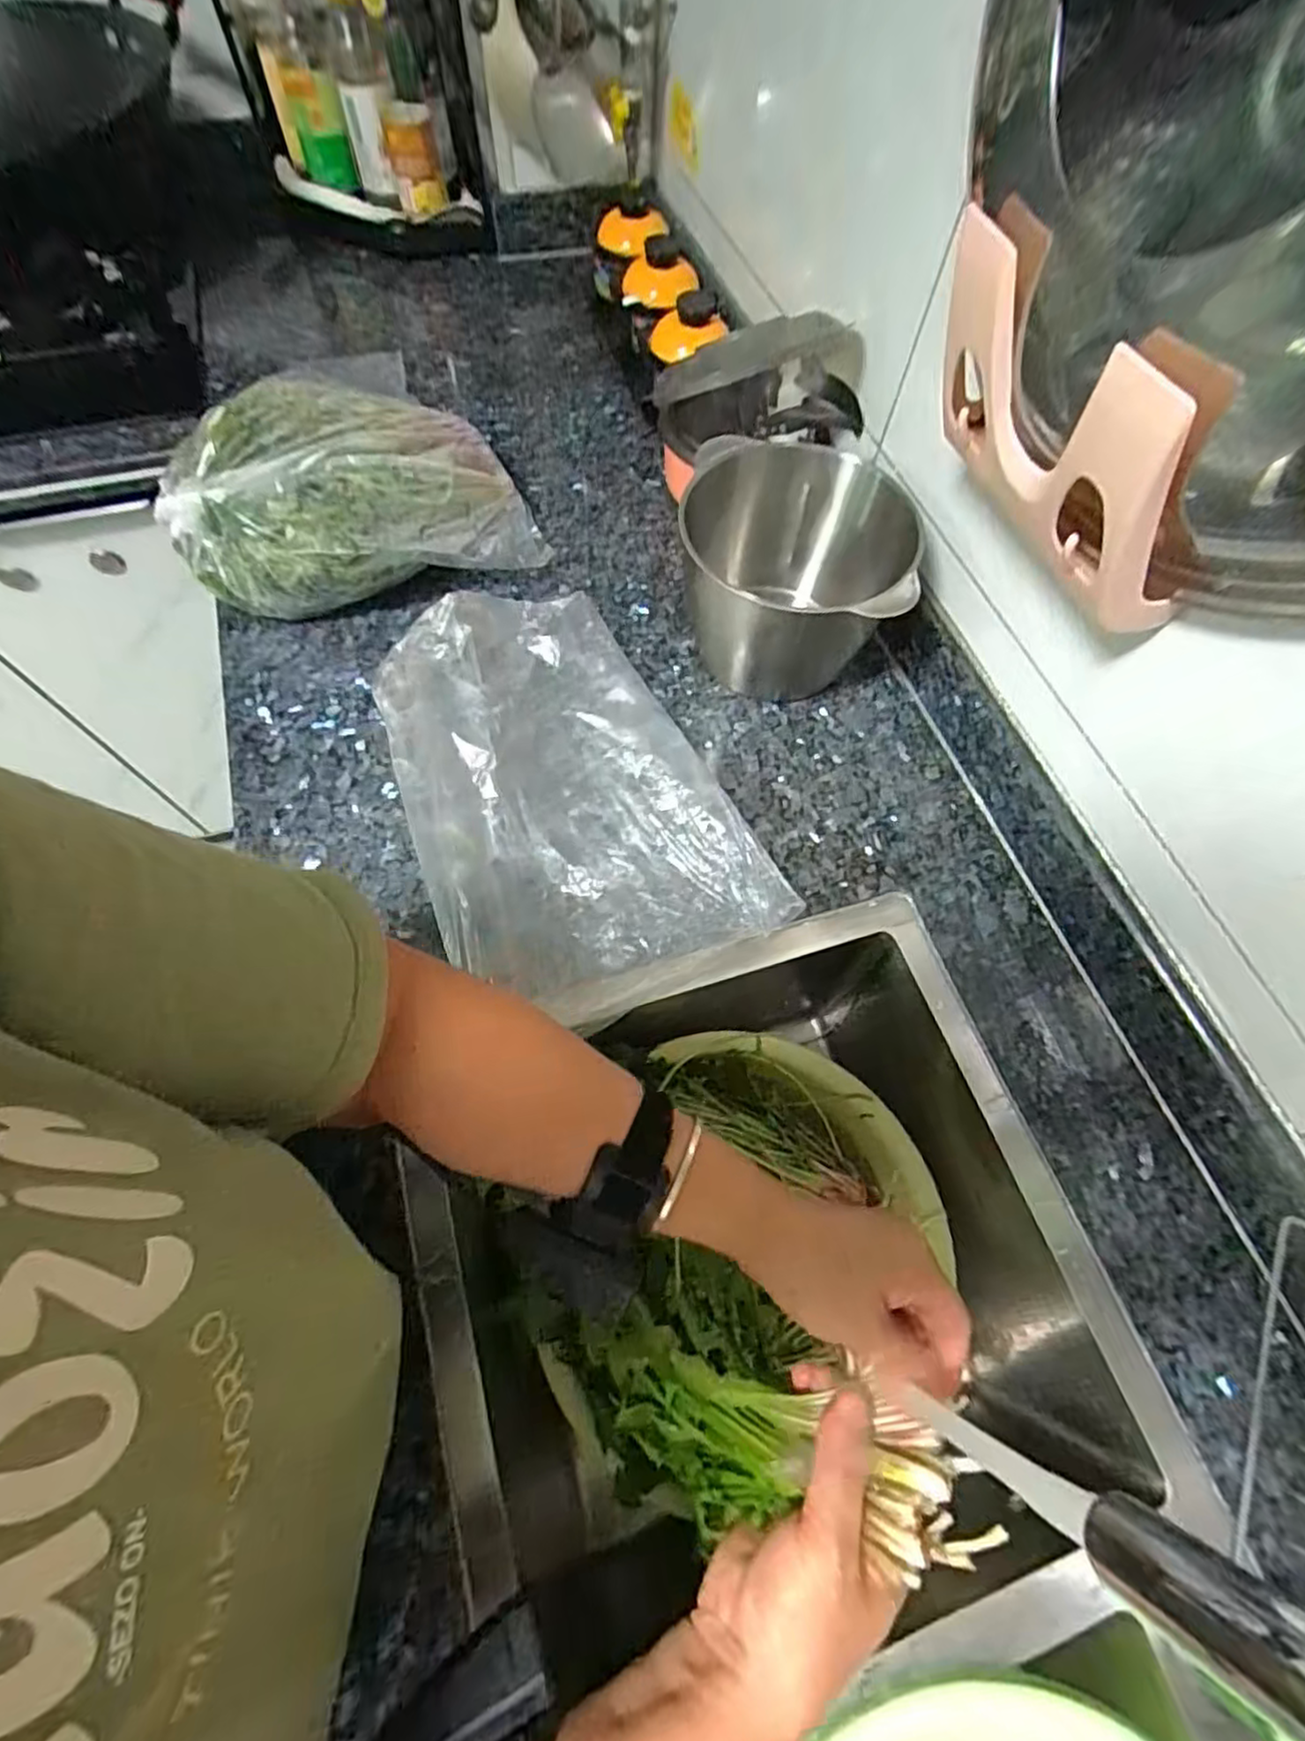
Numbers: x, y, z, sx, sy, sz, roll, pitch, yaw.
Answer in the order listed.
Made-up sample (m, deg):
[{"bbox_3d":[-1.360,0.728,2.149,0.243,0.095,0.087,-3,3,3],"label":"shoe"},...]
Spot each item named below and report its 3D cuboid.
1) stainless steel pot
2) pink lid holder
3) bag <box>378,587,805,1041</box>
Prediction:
[{"bbox_3d":[0.111,-0.243,0.576,0.176,0.148,0.166,1,65,-2],"label":"stainless steel pot"},{"bbox_3d":[0.220,-0.240,0.358,0.041,0.145,0.186,-24,67,9],"label":"pink lid holder"},{"bbox_3d":[-0.074,-0.065,0.530,0.234,0.067,0.347,-25,68,-13],"label":"bag"}]

